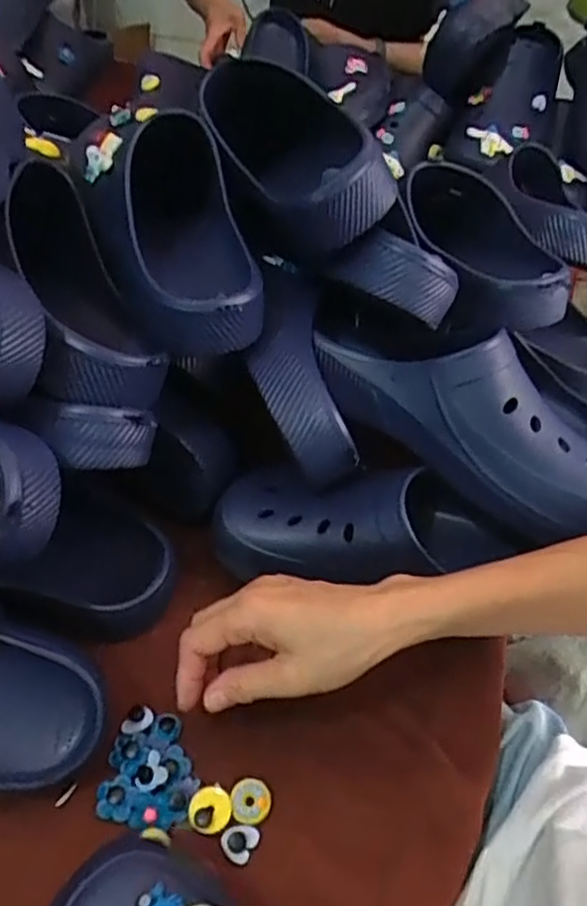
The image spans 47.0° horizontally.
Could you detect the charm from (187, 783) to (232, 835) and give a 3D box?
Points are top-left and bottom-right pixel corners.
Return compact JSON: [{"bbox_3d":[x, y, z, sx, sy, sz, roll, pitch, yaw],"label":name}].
[{"bbox_3d":[-0.048,0.206,0.391,0.024,0.004,0.025,2,47,-2],"label":"charm"}]

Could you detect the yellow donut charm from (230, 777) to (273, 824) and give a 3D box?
[{"bbox_3d":[-0.024,0.203,0.395,0.023,0.004,0.023,1,47,-2],"label":"yellow donut charm"}]

